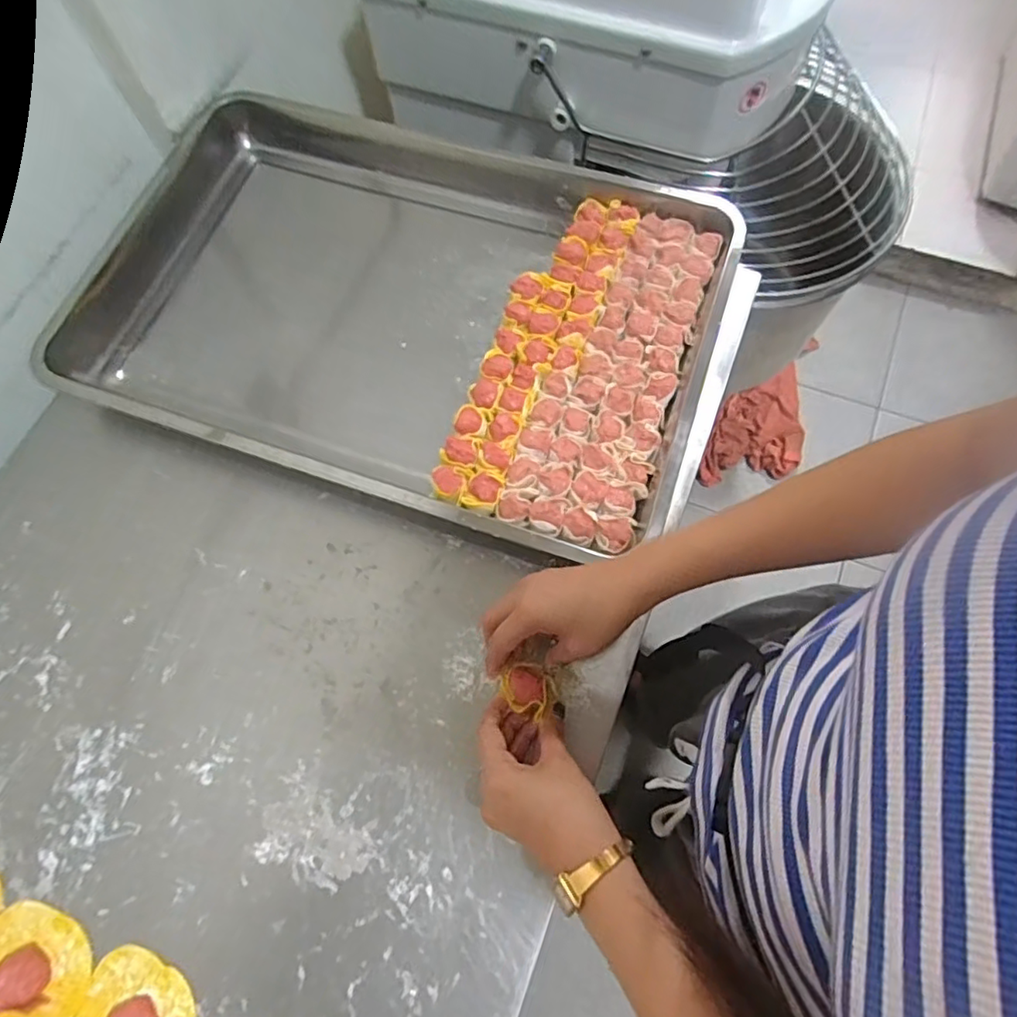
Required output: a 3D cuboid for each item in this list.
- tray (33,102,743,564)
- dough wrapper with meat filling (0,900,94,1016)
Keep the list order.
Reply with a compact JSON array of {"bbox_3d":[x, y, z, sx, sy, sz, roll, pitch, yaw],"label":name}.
[{"bbox_3d":[-0.119,-0.205,0.590,0.652,0.058,0.402,19,70,8],"label":"tray"},{"bbox_3d":[-0.340,0.327,0.411,0.087,0.019,0.073,27,71,11],"label":"dough wrapper with meat filling"}]

